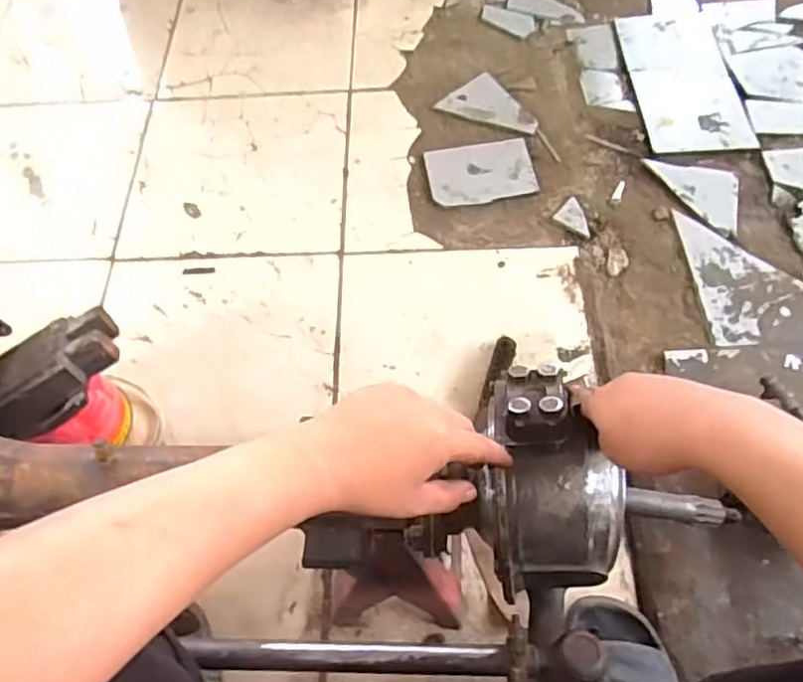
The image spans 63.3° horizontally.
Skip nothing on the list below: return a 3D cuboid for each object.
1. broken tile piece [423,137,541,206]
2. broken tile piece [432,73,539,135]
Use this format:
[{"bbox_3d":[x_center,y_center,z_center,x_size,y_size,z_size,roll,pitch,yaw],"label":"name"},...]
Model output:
[{"bbox_3d":[0.142,-0.303,1.168,0.184,0.014,0.129,-8,67,-1],"label":"broken tile piece"},{"bbox_3d":[0.176,-0.456,1.241,0.189,0.015,0.108,21,69,11],"label":"broken tile piece"}]

